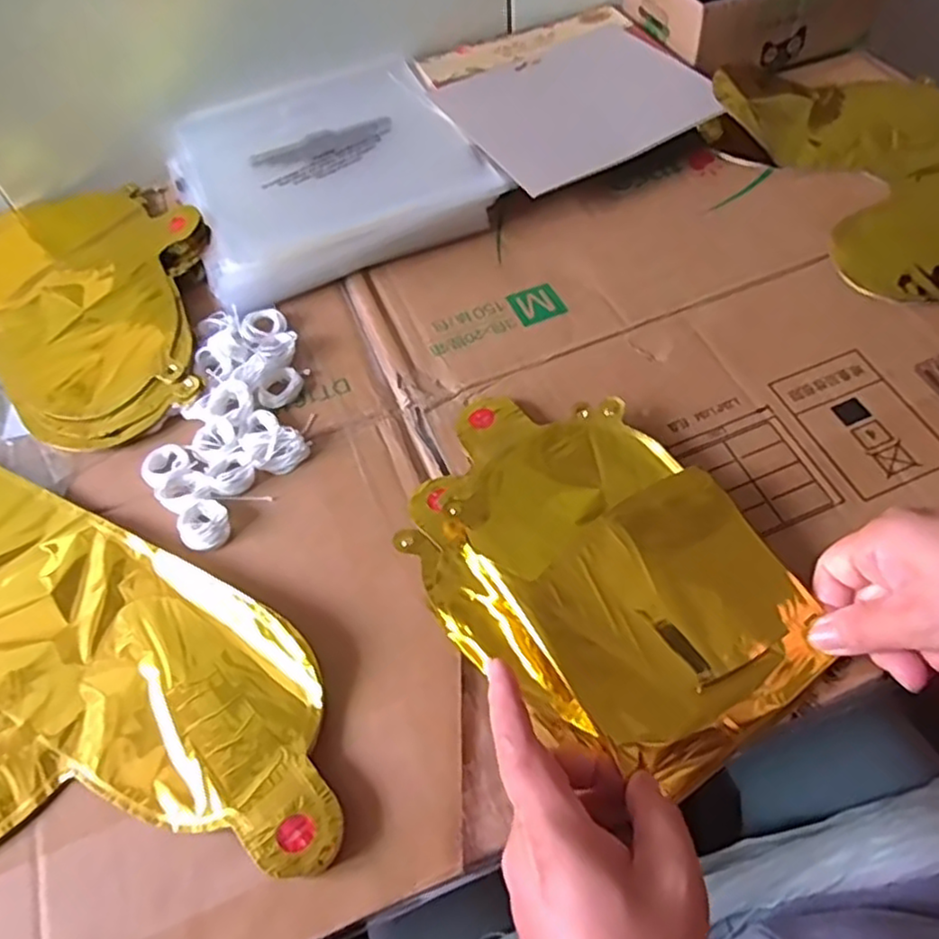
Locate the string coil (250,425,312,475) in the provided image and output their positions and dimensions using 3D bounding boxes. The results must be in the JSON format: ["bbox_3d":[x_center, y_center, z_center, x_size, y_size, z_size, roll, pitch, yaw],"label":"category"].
[{"bbox_3d":[-0.112,-0.011,0.412,0.034,0.015,0.023,-19,58,-8],"label":"string coil"}]

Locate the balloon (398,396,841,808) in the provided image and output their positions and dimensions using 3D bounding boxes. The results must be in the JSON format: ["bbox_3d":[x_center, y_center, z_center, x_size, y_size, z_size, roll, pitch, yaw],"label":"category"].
[{"bbox_3d":[0.063,0.049,0.365,0.148,0.038,0.217,-33,60,-16],"label":"balloon"}]

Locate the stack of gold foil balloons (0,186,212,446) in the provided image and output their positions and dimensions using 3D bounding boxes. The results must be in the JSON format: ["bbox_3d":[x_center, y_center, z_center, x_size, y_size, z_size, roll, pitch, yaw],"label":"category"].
[{"bbox_3d":[-0.380,-0.127,0.502,0.399,0.026,0.242,0,57,4],"label":"stack of gold foil balloons"}]

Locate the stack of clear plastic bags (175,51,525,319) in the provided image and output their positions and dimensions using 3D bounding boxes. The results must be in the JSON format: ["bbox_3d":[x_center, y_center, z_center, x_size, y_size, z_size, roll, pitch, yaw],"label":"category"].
[{"bbox_3d":[-0.118,-0.242,0.553,0.216,0.035,0.238,-23,58,-10],"label":"stack of clear plastic bags"}]

